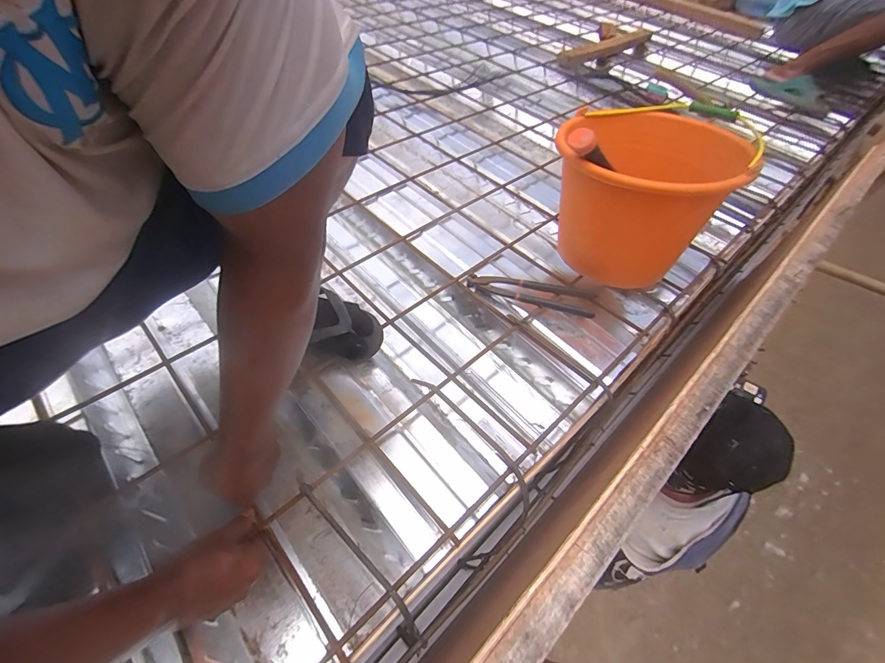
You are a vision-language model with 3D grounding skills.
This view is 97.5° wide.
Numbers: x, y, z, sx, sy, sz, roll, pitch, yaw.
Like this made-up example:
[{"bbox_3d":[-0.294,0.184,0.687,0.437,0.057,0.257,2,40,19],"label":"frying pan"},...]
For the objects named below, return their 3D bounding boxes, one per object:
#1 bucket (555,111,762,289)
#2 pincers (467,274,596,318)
[{"bbox_3d":[0.325,-0.238,0.679,0.261,0.220,0.300,30,55,17],"label":"bucket"},{"bbox_3d":[0.157,-0.075,0.699,0.219,0.032,0.062,20,52,9],"label":"pincers"}]

